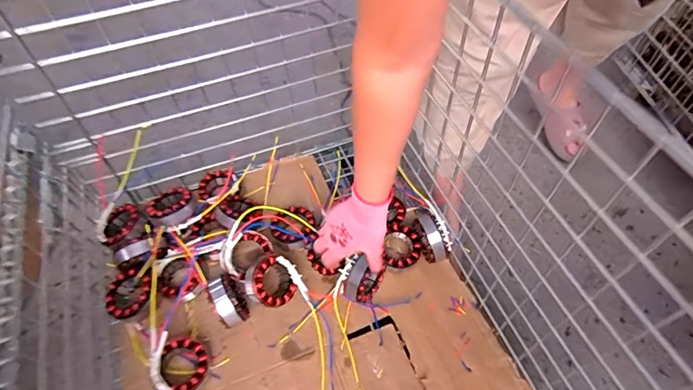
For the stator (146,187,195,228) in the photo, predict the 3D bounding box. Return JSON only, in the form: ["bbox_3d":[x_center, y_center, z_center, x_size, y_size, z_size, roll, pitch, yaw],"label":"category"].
[{"bbox_3d":[-0.323,0.024,0.783,0.084,0.032,0.084,21,48,37],"label":"stator"}]

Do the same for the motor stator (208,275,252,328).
[{"bbox_3d":[-0.194,0.178,0.708,0.046,0.088,0.086,-23,57,-16],"label":"motor stator"}]

